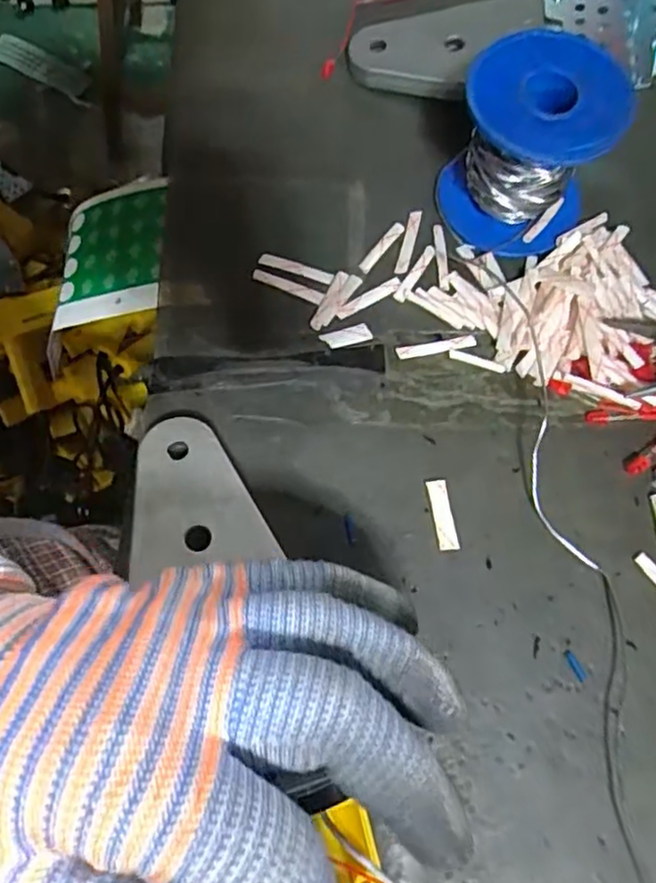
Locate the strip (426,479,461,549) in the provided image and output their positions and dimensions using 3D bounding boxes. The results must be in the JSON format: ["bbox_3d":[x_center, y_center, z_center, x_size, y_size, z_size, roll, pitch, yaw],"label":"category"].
[{"bbox_3d":[0.044,0.028,0.255,0.008,0.004,0.027,-8,71,-5],"label":"strip"}]

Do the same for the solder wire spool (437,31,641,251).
[{"bbox_3d":[0.085,-0.125,0.280,0.061,0.064,0.063,1,70,-2],"label":"solder wire spool"}]

